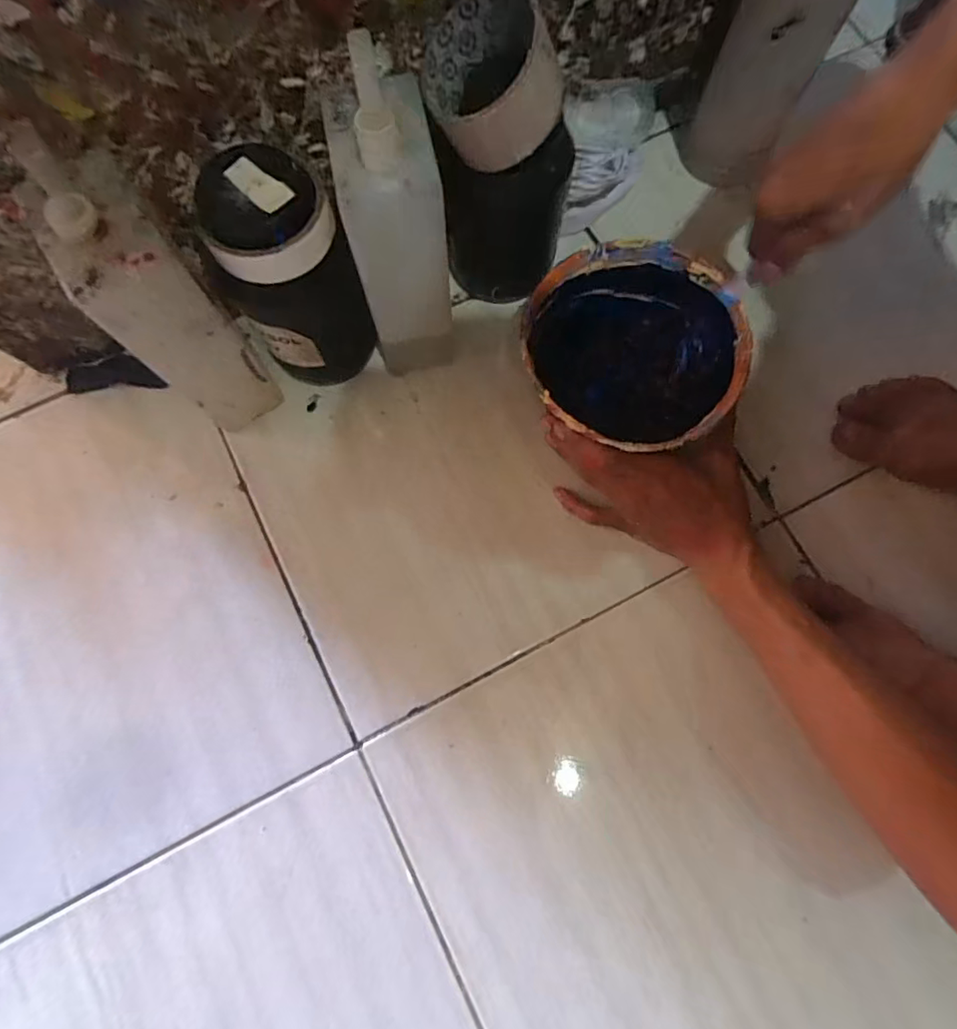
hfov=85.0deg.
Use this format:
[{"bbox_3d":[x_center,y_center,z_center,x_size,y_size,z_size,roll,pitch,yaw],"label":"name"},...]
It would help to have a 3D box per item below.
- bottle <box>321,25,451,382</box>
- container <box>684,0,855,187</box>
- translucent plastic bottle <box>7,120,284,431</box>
[{"bbox_3d":[-0.057,-0.195,0.390,0.062,0.211,0.097,-9,76,-2],"label":"bottle"},{"bbox_3d":[0.245,-0.390,0.428,0.079,0.229,0.064,21,78,5],"label":"container"},{"bbox_3d":[-0.222,-0.147,0.375,0.069,0.218,0.106,-38,80,-8],"label":"translucent plastic bottle"}]

